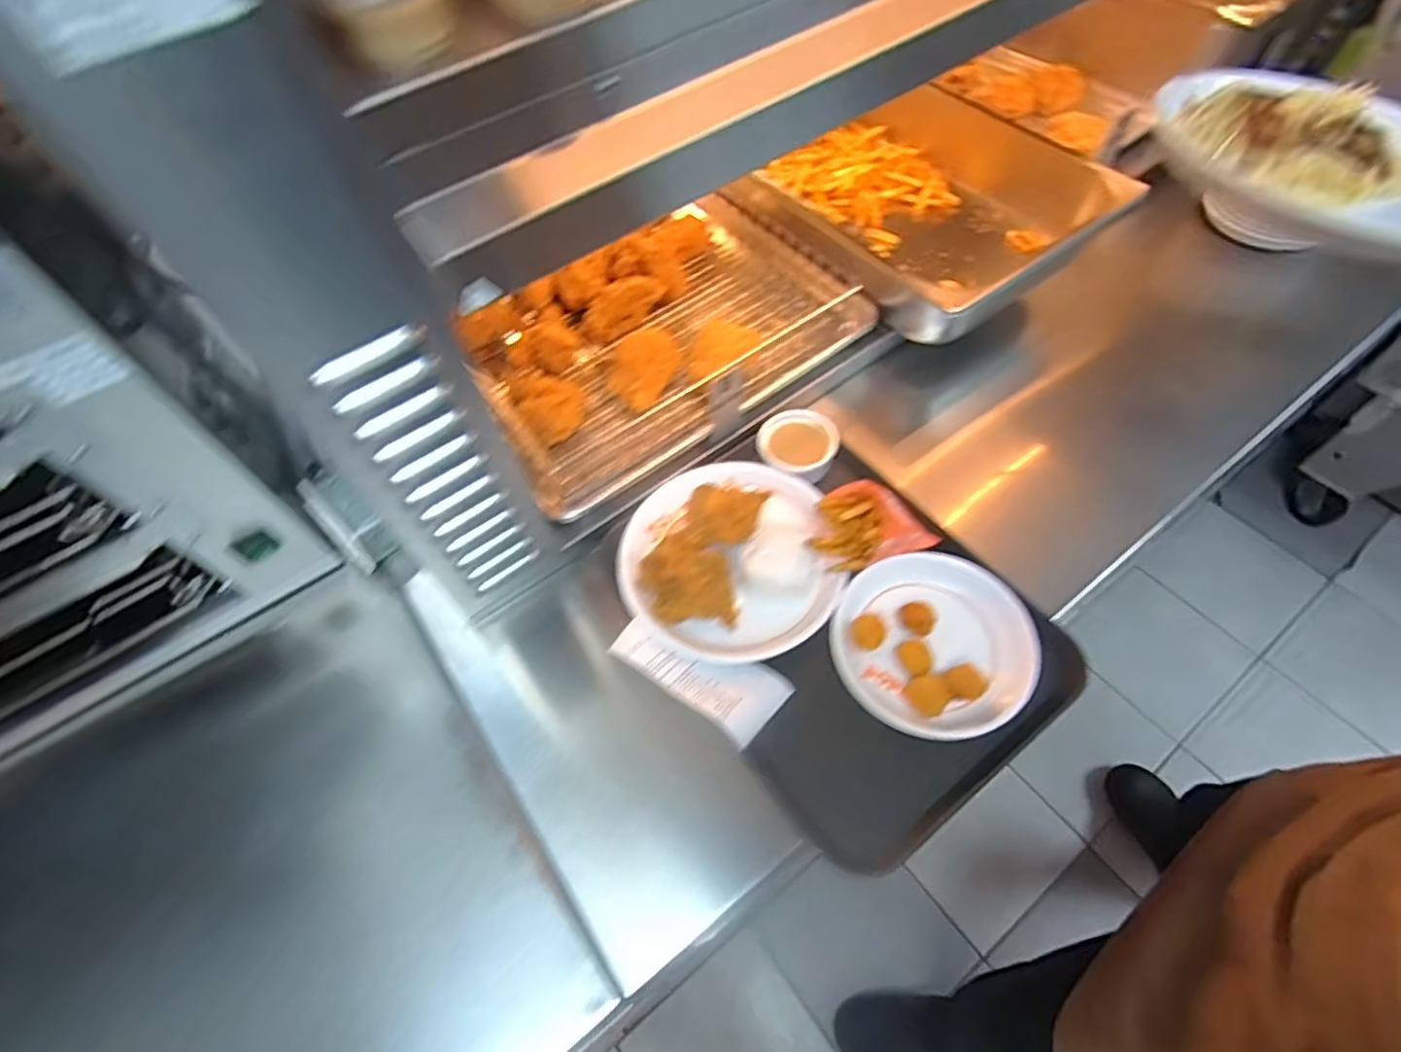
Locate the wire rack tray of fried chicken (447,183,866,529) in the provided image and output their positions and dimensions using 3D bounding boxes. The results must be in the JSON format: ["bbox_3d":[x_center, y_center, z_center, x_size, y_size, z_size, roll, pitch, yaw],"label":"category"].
[{"bbox_3d":[-0.048,-0.231,0.768,0.445,0.066,0.316,-32,61,-15],"label":"wire rack tray of fried chicken"}]

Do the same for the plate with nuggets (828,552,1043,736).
[{"bbox_3d":[0.211,0.105,0.592,0.173,0.028,0.164,-2,58,3],"label":"plate with nuggets"}]

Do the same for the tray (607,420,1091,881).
[{"bbox_3d":[0.108,0.077,0.614,0.323,0.050,0.397,-33,62,-15],"label":"tray"}]

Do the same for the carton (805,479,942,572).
[{"bbox_3d":[0.162,0.001,0.641,0.110,0.032,0.096,-35,62,-16],"label":"carton"}]

